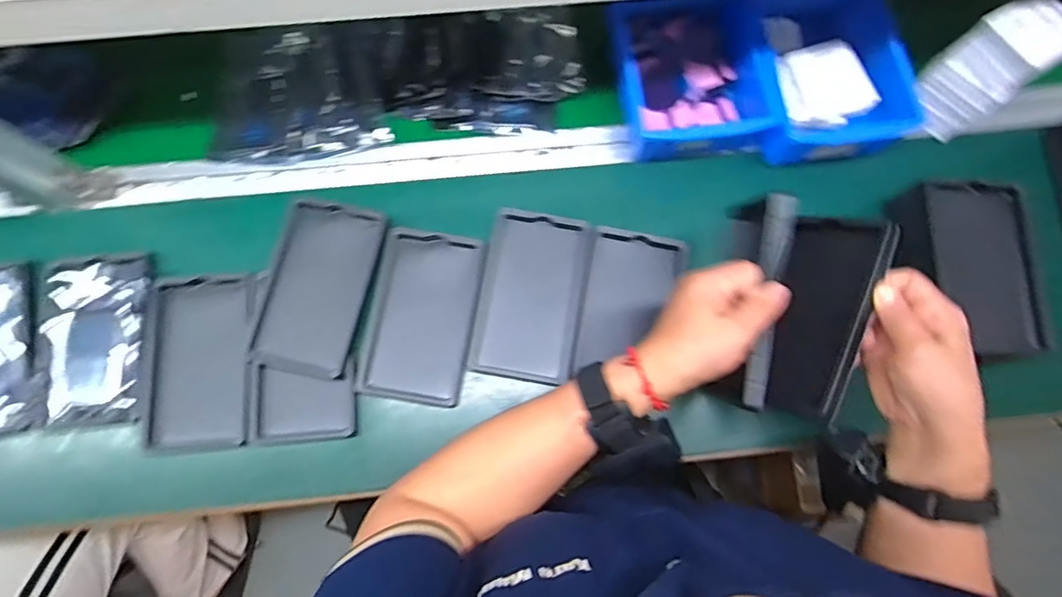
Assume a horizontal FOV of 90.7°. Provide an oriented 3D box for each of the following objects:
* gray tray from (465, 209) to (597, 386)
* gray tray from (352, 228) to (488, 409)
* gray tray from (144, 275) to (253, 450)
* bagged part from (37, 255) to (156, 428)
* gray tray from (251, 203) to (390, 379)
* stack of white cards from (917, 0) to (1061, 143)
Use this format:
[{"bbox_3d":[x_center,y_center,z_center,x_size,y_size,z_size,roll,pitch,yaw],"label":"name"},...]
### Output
[{"bbox_3d":[0.003,-0.003,0.504,0.098,0.021,0.156,11,77,1],"label":"gray tray"},{"bbox_3d":[-0.101,0.015,0.495,0.096,0.010,0.157,10,77,1],"label":"gray tray"},{"bbox_3d":[-0.304,0.056,0.478,0.095,0.008,0.153,-4,77,-2],"label":"gray tray"},{"bbox_3d":[-0.399,0.037,0.488,0.097,0.018,0.155,-10,77,-3],"label":"bagged part"},{"bbox_3d":[-0.197,-0.010,0.490,0.094,0.017,0.157,11,77,2],"label":"gray tray"},{"bbox_3d":[0.439,-0.220,0.509,0.073,0.116,0.070,-36,80,-9],"label":"stack of white cards"}]

